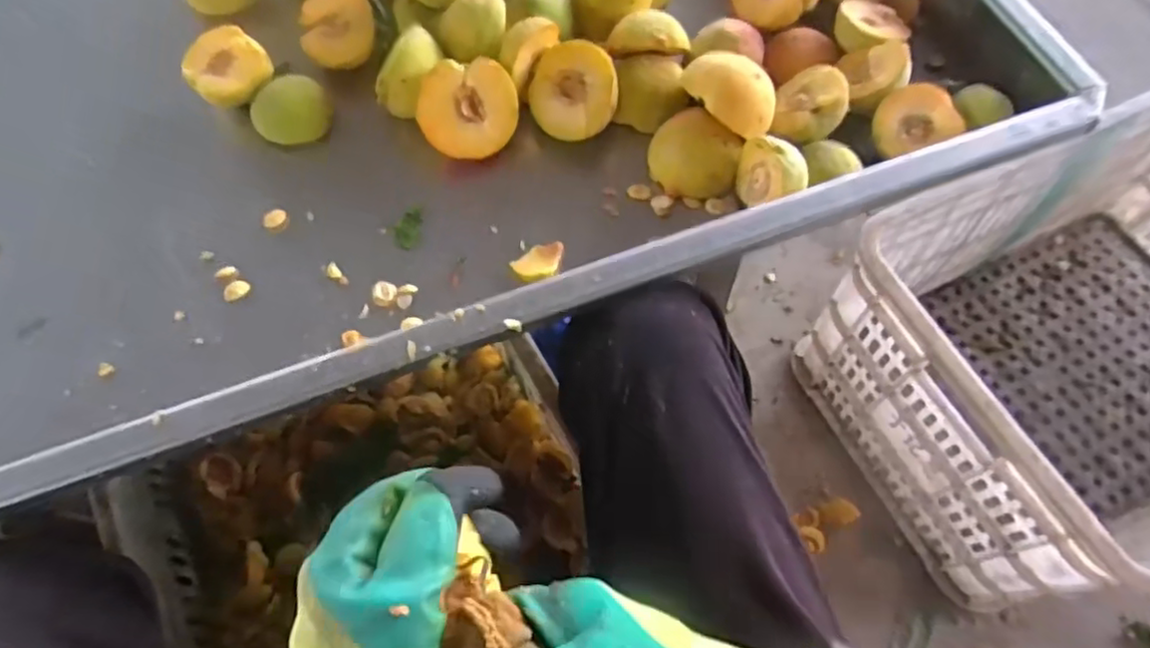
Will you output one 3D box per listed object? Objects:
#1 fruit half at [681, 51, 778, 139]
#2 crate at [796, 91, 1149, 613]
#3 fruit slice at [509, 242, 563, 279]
[{"bbox_3d":[0.102,-0.155,0.459,0.068,0.033,0.044,34,70,16],"label":"fruit half"},{"bbox_3d":[0.572,0.006,0.706,0.545,0.287,0.337,-24,66,-9],"label":"crate"},{"bbox_3d":[-0.024,-0.042,0.453,0.036,0.006,0.025,-15,65,-5],"label":"fruit slice"}]

